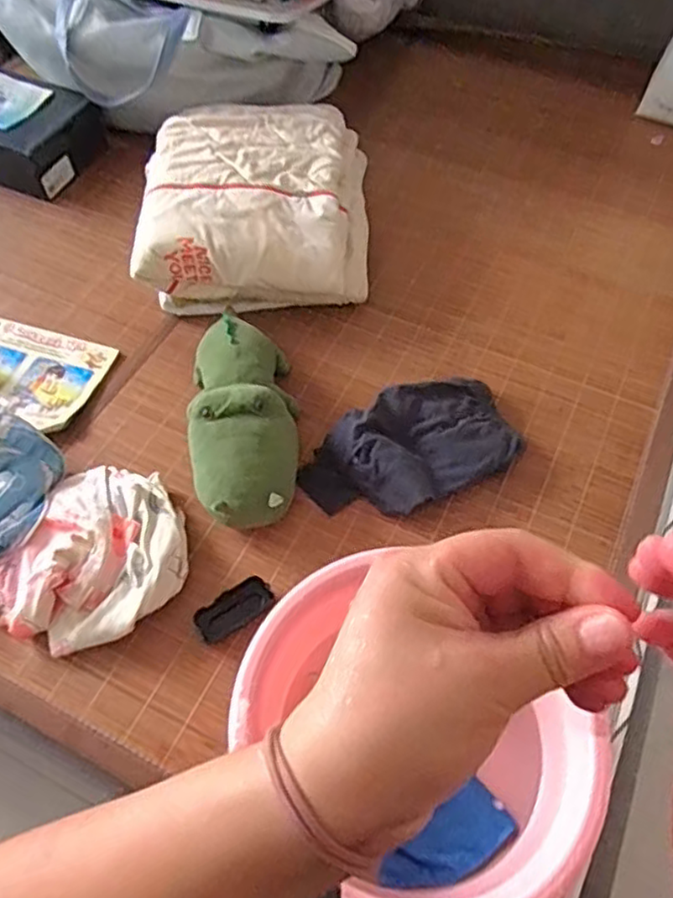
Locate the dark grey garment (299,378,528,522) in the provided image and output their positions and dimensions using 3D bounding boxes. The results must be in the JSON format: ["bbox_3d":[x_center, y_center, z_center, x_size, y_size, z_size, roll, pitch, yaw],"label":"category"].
[{"bbox_3d":[0.117,-0.001,1.057,0.334,0.074,0.185,-24,60,-15],"label":"dark grey garment"}]

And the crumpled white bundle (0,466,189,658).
[{"bbox_3d":[-0.357,0.160,0.952,0.297,0.078,0.258,-34,63,-20],"label":"crumpled white bundle"}]

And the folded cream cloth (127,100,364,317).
[{"bbox_3d":[-0.159,-0.488,1.322,0.432,0.167,0.483,0,57,0],"label":"folded cream cloth"}]

